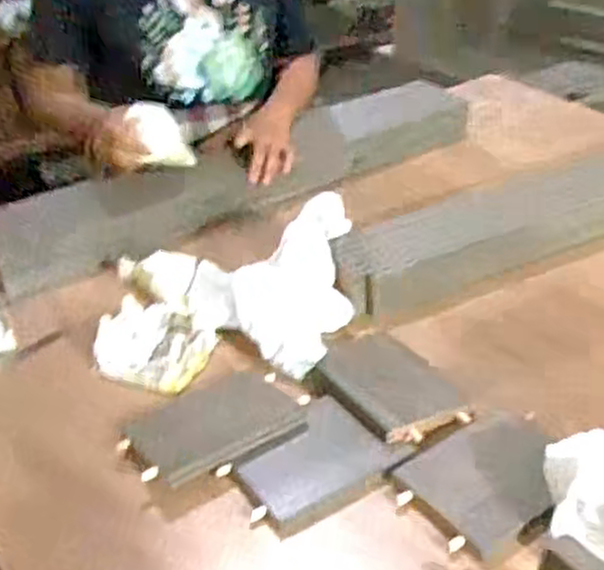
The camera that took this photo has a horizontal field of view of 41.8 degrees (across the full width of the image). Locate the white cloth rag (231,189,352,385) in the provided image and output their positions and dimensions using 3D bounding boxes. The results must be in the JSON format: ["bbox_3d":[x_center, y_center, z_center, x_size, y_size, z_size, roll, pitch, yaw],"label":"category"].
[{"bbox_3d":[0.014,-0.007,0.951,0.150,0.037,0.247,34,58,16],"label":"white cloth rag"}]

